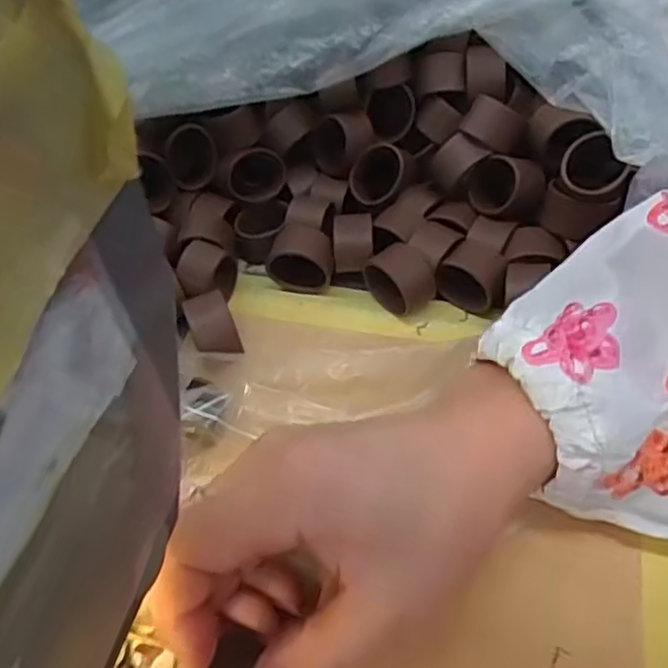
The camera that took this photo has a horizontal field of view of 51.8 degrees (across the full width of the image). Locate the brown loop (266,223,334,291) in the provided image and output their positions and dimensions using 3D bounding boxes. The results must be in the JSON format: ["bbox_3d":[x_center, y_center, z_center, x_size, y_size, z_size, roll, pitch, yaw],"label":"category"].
[{"bbox_3d":[-0.014,-0.034,0.320,0.029,0.031,0.016,7,51,11],"label":"brown loop"}]

